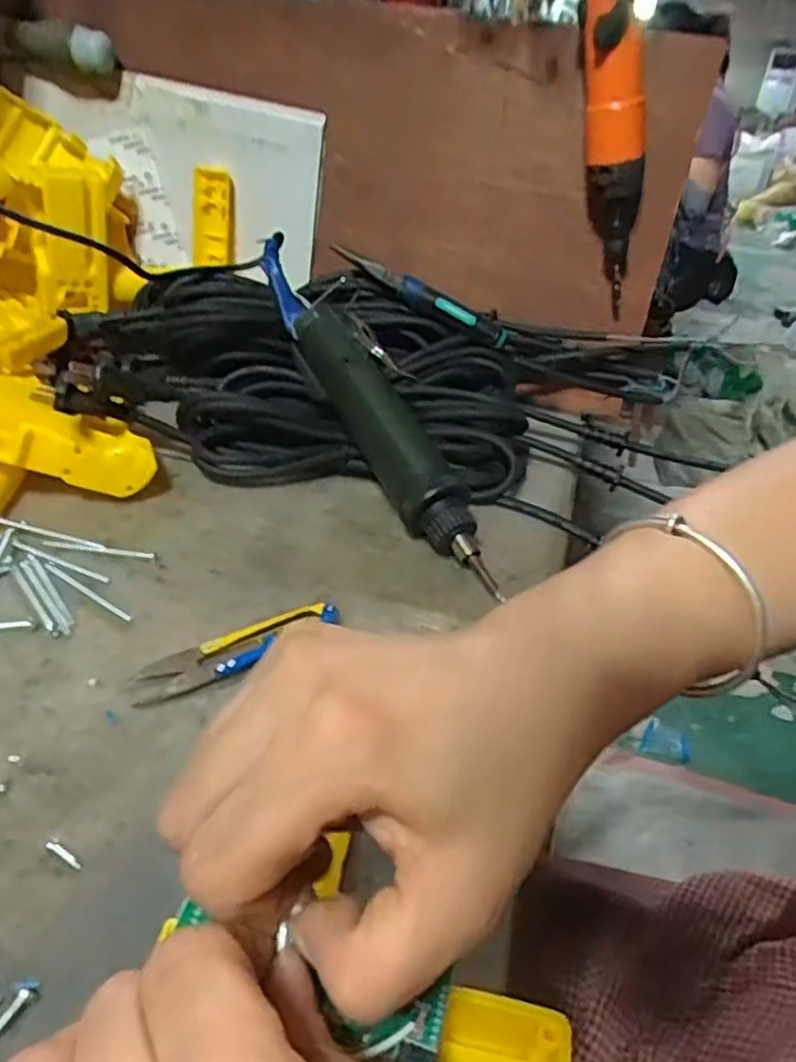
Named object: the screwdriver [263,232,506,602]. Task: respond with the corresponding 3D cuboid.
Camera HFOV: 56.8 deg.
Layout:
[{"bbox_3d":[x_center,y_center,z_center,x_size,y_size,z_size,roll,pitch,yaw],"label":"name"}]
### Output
[{"bbox_3d":[-0.018,-0.085,0.480,0.048,0.049,0.314,-15,58,-31],"label":"screwdriver"}]

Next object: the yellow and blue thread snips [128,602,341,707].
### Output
[{"bbox_3d":[-0.075,0.053,0.343,0.096,0.015,0.025,-17,41,-33],"label":"yellow and blue thread snips"}]

